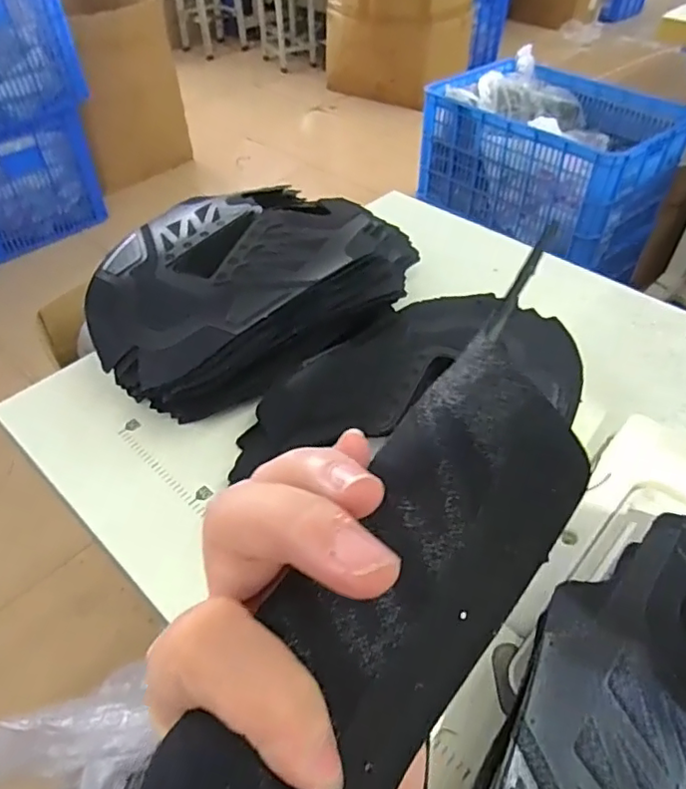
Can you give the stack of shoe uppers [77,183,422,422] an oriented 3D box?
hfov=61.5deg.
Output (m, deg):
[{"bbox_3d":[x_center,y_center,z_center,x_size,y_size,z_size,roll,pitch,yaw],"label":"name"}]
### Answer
[{"bbox_3d":[-0.077,-0.106,0.521,0.203,0.075,0.297,34,55,28],"label":"stack of shoe uppers"}]

